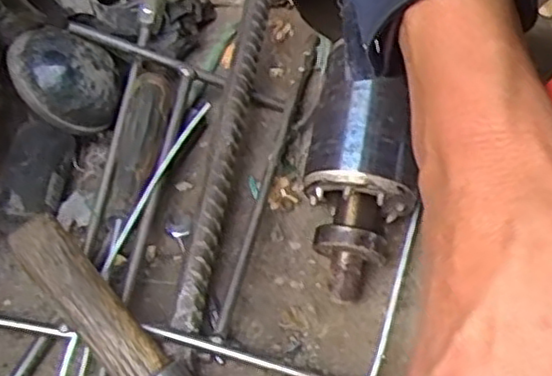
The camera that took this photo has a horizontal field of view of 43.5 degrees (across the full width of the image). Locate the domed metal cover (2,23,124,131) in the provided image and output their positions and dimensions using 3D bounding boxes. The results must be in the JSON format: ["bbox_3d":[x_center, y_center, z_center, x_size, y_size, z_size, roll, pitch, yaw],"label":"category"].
[{"bbox_3d":[-0.153,-0.081,0.502,0.068,0.053,0.071,-33,62,-18],"label":"domed metal cover"}]

